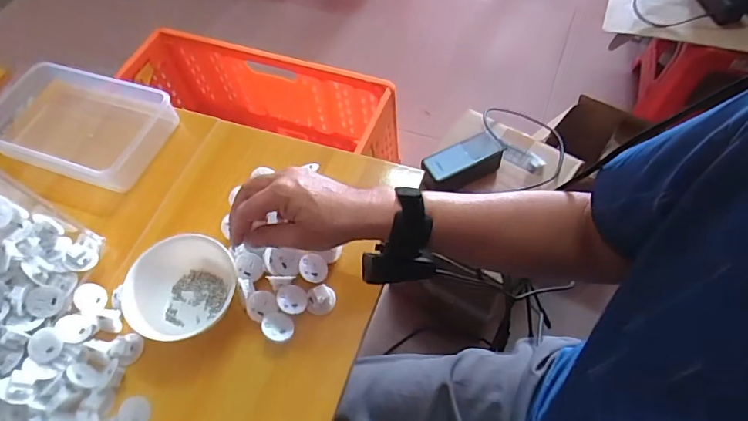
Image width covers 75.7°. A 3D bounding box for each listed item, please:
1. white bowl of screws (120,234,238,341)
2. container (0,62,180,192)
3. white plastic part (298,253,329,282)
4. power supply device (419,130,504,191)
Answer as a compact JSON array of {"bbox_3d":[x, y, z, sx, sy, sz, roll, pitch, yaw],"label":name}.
[{"bbox_3d":[-0.217,0.089,0.533,0.115,0.059,0.115,-2,58,3],"label":"white bowl of screws"},{"bbox_3d":[-0.410,-0.120,0.674,0.219,0.074,0.153,16,61,14],"label":"container"},{"bbox_3d":[-0.069,0.067,0.545,0.031,0.012,0.031,8,67,-19],"label":"white plastic part"},{"bbox_3d":[0.150,-0.077,0.821,0.147,0.050,0.063,-28,60,-12],"label":"power supply device"}]

